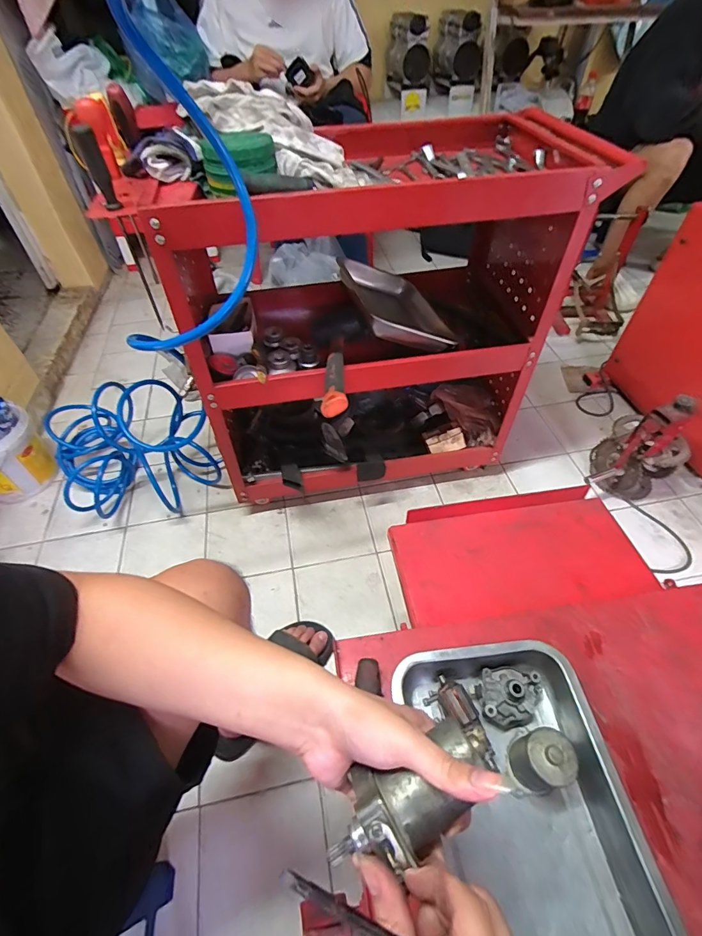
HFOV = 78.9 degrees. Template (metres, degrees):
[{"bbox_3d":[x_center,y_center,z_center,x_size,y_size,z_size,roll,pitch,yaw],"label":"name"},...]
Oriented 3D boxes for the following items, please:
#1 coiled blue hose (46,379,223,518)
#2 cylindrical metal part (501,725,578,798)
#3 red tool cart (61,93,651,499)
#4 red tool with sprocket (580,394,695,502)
[{"bbox_3d":[-0.562,-0.066,1.069,0.351,0.279,0.441,-30,55,-22],"label":"coiled blue hose"},{"bbox_3d":[0.197,0.303,0.439,0.049,0.063,0.057,17,52,14],"label":"cylindrical metal part"},{"bbox_3d":[0.010,-0.321,0.912,0.731,0.690,0.449,-13,51,-10],"label":"red tool cart"},{"bbox_3d":[0.681,-0.032,1.012,0.170,0.287,0.190,36,59,27],"label":"red tool with sprocket"}]

